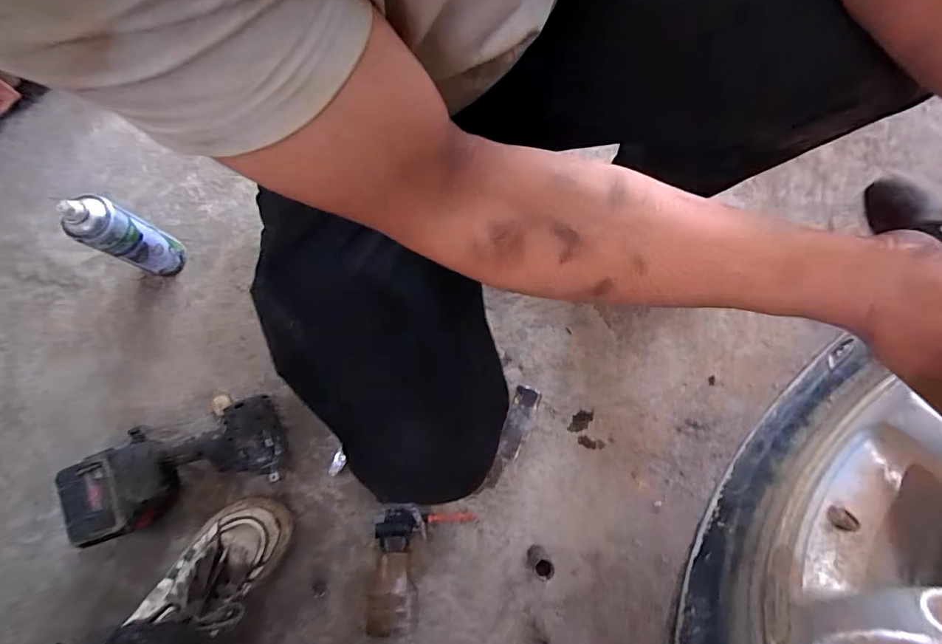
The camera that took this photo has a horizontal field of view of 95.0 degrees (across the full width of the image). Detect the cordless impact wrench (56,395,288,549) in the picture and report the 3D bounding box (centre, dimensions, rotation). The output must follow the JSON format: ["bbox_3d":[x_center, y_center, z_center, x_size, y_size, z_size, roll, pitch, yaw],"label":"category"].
[{"bbox_3d":[-0.413,0.208,0.628,0.279,0.091,0.125,-18,82,-3],"label":"cordless impact wrench"}]

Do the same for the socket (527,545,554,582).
[{"bbox_3d":[0.099,0.346,0.616,0.029,0.061,0.032,-23,82,-4],"label":"socket"}]

